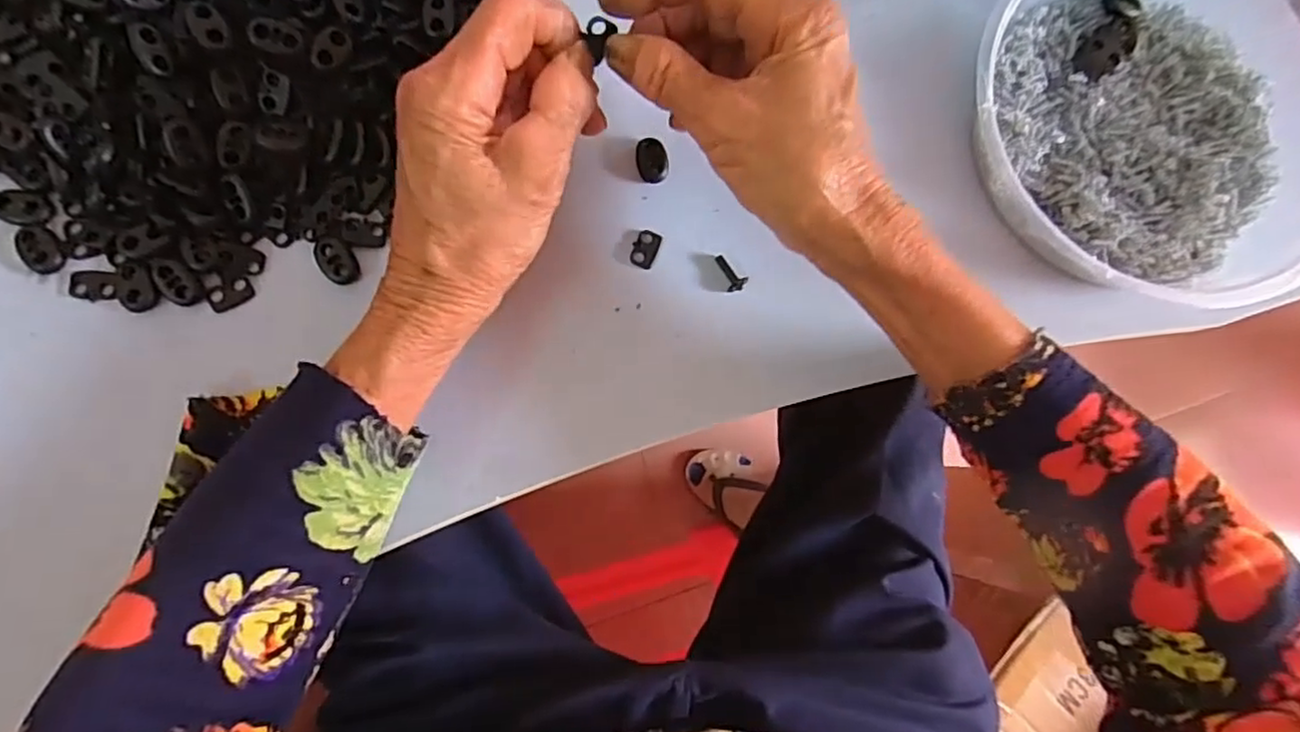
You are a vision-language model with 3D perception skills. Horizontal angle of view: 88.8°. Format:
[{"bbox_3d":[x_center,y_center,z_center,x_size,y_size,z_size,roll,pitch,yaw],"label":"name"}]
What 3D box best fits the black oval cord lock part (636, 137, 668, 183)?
[{"bbox_3d":[0.001,-0.099,0.321,0.014,0.006,0.020,-11,83,-7],"label":"black oval cord lock part"}]

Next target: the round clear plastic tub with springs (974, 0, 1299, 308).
[{"bbox_3d":[0.244,-0.122,0.320,0.188,0.038,0.185,1,82,-5],"label":"round clear plastic tub with springs"}]

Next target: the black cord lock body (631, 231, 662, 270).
[{"bbox_3d":[-0.002,-0.056,0.316,0.012,0.004,0.018,23,80,-2],"label":"black cord lock body"}]

